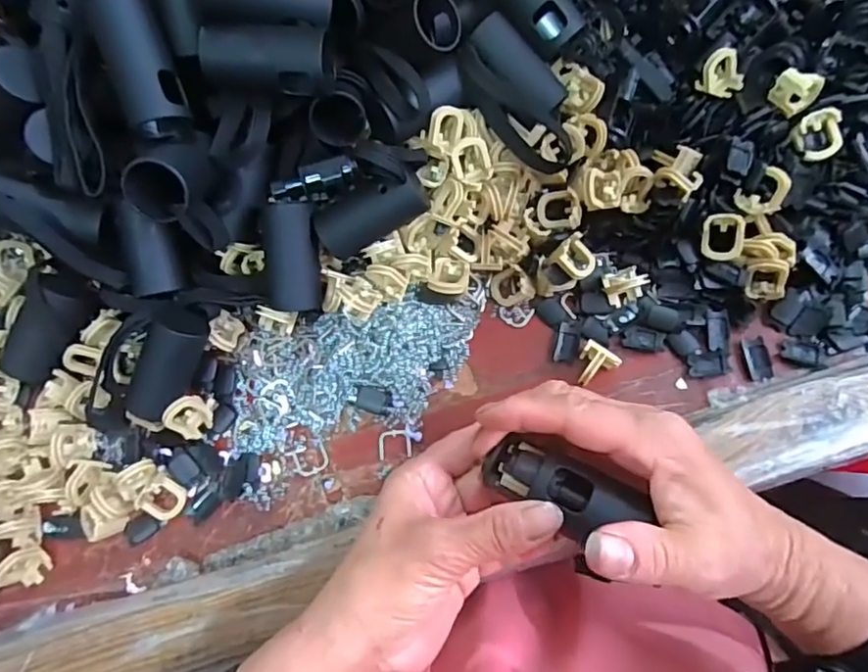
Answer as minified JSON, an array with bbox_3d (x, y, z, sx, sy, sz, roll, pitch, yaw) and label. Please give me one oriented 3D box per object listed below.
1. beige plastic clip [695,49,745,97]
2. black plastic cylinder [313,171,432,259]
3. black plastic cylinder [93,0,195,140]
[{"bbox_3d":[0.174,-0.159,0.335,0.024,0.012,0.026,-6,120,-7],"label":"beige plastic clip"},{"bbox_3d":[-0.033,-0.068,0.304,0.063,0.023,0.025,-28,74,-2],"label":"black plastic cylinder"},{"bbox_3d":[-0.144,-0.134,0.277,0.027,0.024,0.069,-15,109,1],"label":"black plastic cylinder"}]

